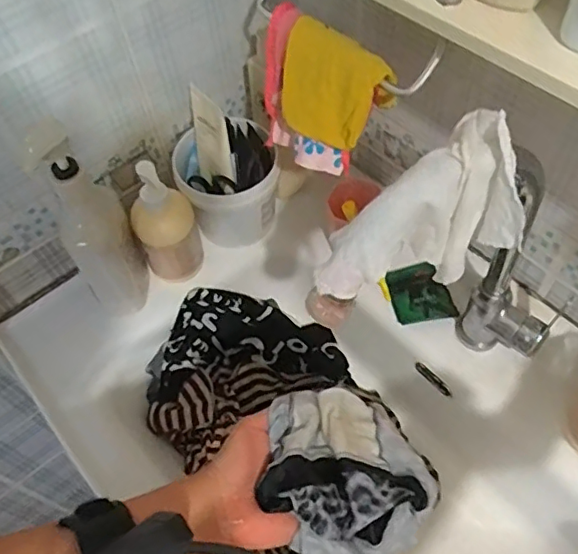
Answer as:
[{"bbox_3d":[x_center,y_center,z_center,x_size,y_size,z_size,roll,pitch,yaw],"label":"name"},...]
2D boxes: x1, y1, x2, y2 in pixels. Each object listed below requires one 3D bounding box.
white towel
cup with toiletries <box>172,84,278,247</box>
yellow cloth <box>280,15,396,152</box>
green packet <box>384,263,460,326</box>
[{"bbox_3d":[0.098,-0.030,0.410,0.162,0.093,0.038,-36,30,18],"label":"white towel"},{"bbox_3d":[-0.075,-0.130,0.689,0.112,0.179,0.120,-2,56,3],"label":"cup with toiletries"},{"bbox_3d":[0.037,-0.166,0.496,0.092,0.086,0.035,31,31,23],"label":"yellow cloth"},{"bbox_3d":[0.154,0.017,0.678,0.070,0.019,0.078,-13,55,-2],"label":"green packet"}]

